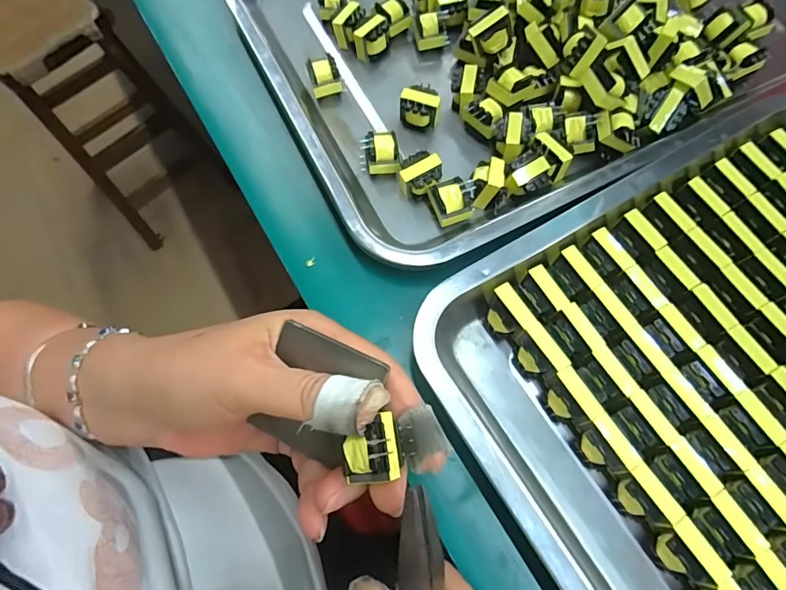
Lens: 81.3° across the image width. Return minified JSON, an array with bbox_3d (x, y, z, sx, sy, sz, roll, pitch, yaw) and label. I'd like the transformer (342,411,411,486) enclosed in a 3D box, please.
[{"bbox_3d":[-0.007,0.056,0.167,0.024,0.016,0.021,-14,68,-5],"label":"transformer"}]

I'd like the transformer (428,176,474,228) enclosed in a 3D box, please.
[{"bbox_3d":[0.034,-0.050,0.260,0.023,0.022,0.024,-13,67,-4],"label":"transformer"}]

